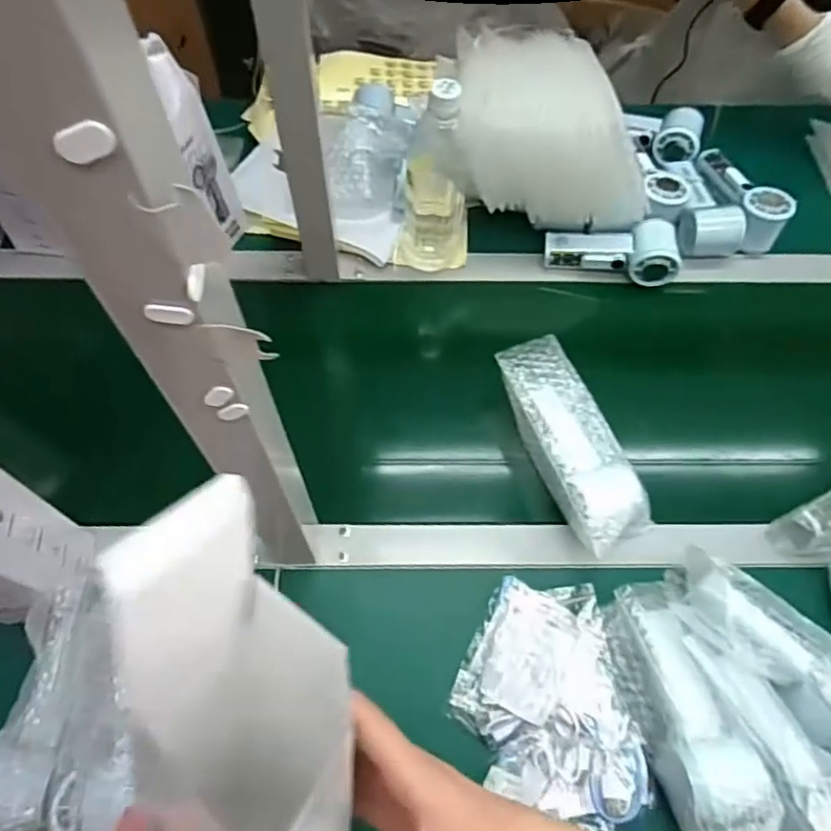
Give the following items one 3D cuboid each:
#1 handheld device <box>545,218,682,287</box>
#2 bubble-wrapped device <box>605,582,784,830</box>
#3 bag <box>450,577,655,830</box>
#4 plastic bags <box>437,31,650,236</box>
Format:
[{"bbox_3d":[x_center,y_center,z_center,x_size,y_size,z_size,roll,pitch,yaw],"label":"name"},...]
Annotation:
[{"bbox_3d":[0.233,-0.198,0.731,0.154,0.044,0.060,8,63,3],"label":"handheld device"},{"bbox_3d":[0.217,0.234,0.495,0.063,0.060,0.189,-11,50,-6],"label":"bubble-wrapped device"},{"bbox_3d":[0.108,0.238,0.515,0.139,0.034,0.187,-10,63,-6],"label":"bag"},{"bbox_3d":[0.143,-0.345,0.719,0.236,0.135,0.221,1,63,-1],"label":"plastic bags"}]

